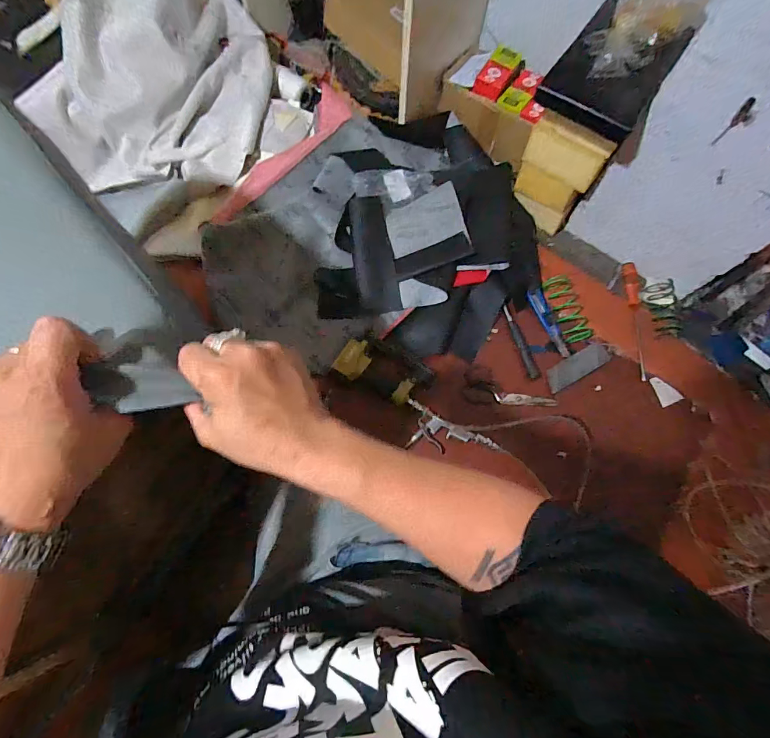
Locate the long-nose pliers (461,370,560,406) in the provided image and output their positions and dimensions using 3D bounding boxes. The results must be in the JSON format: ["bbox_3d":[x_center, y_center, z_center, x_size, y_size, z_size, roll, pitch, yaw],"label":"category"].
[{"bbox_3d":[0.260,0.039,0.847,0.183,0.012,0.073,3,79,1],"label":"long-nose pliers"}]

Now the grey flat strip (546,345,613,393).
[{"bbox_3d":[0.408,-0.007,0.858,0.149,0.008,0.049,-30,76,-1],"label":"grey flat strip"}]

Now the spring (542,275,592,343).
[{"bbox_3d":[0.387,-0.131,0.859,0.057,0.043,0.154,-9,74,-5],"label":"spring"}]

